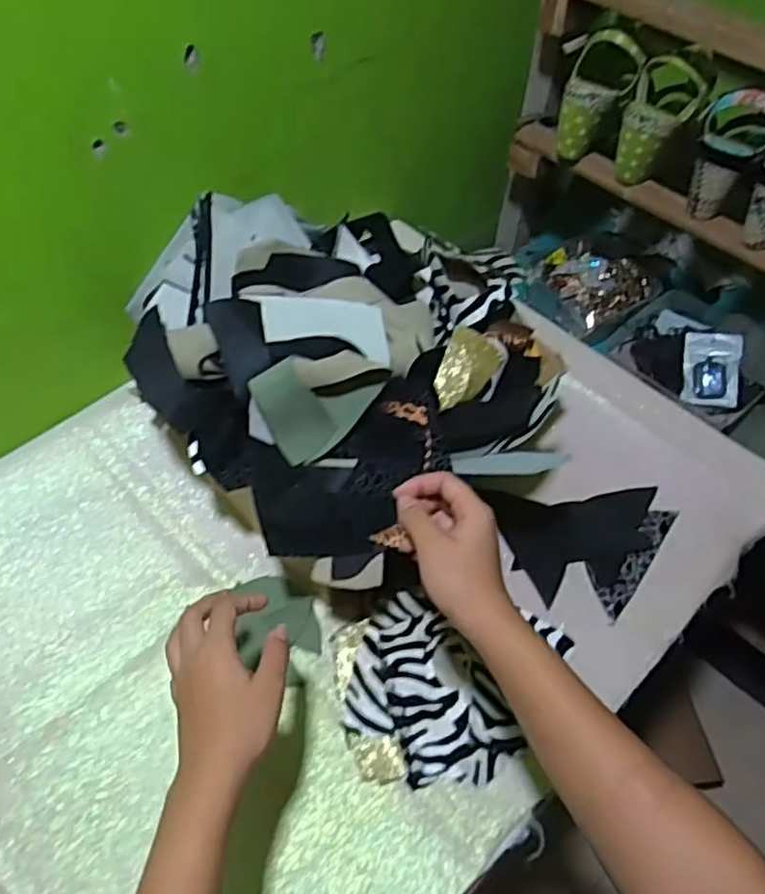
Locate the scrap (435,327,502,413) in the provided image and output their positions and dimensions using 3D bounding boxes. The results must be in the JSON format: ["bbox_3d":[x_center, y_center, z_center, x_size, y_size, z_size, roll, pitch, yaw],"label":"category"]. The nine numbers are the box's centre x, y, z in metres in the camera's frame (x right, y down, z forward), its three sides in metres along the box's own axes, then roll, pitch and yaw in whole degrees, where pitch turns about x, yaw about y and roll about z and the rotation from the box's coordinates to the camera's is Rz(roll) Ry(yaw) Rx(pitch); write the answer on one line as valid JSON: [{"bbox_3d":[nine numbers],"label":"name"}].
[{"bbox_3d":[0.077,-0.069,0.634,0.058,0.016,0.080,24,82,-15],"label":"scrap"}]

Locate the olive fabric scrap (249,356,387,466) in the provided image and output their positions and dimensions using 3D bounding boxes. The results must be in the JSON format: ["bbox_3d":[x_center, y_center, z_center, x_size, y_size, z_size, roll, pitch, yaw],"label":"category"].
[{"bbox_3d":[-0.052,-0.036,0.586,0.102,0.091,0.011,-23,30,-17],"label":"olive fabric scrap"}]

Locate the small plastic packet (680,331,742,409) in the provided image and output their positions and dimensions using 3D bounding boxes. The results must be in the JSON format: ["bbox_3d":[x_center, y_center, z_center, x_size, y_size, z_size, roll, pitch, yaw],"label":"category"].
[{"bbox_3d":[0.439,-0.104,0.912,0.068,0.009,0.099,6,88,23],"label":"small plastic packet"}]

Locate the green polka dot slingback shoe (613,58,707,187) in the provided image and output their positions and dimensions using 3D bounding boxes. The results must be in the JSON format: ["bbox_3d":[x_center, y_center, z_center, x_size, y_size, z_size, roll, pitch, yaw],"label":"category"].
[{"bbox_3d":[0.325,-0.386,0.811,0.078,0.137,0.072,25,55,13],"label":"green polka dot slingback shoe"}]

